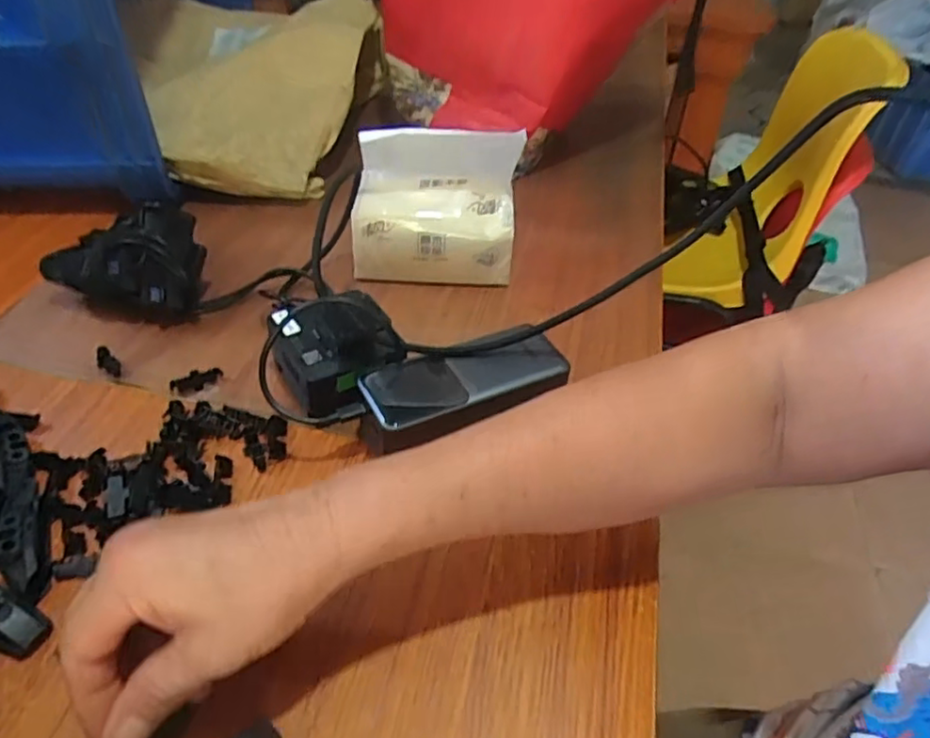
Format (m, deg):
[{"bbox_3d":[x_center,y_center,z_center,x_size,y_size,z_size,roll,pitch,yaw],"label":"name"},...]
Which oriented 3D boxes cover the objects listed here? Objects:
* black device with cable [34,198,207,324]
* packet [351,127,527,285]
[{"bbox_3d":[-0.259,-0.085,0.490,0.116,0.072,0.063,12,44,9],"label":"black device with cable"},{"bbox_3d":[-0.024,-0.132,0.518,0.132,0.119,0.050,2,44,-1],"label":"packet"}]

